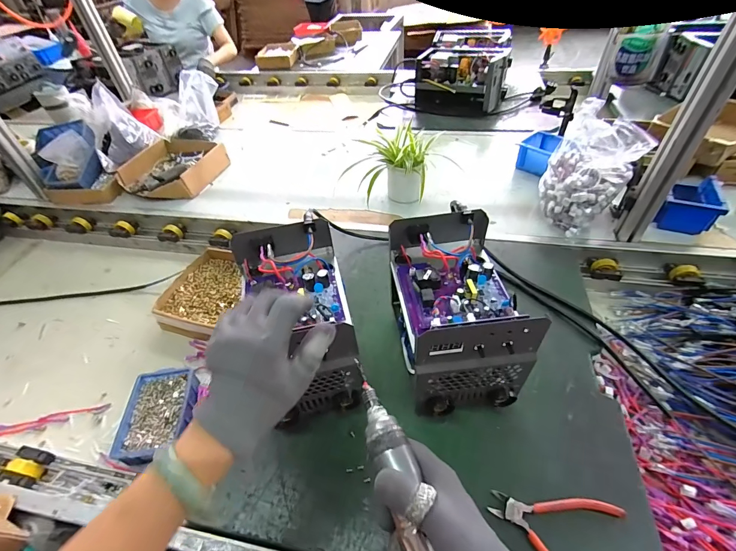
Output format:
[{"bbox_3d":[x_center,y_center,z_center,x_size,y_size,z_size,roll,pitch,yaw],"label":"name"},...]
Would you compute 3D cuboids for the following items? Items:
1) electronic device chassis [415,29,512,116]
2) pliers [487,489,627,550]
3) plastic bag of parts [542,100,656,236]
[{"bbox_3d":[0.349,-0.751,1.269,0.297,0.198,0.353,13,48,16],"label":"electronic device chassis"},{"bbox_3d":[0.216,0.293,0.412,0.139,0.014,0.113,20,51,22],"label":"pliers"},{"bbox_3d":[0.459,-0.211,0.750,0.156,0.204,0.161,21,51,23],"label":"plastic bag of parts"}]

